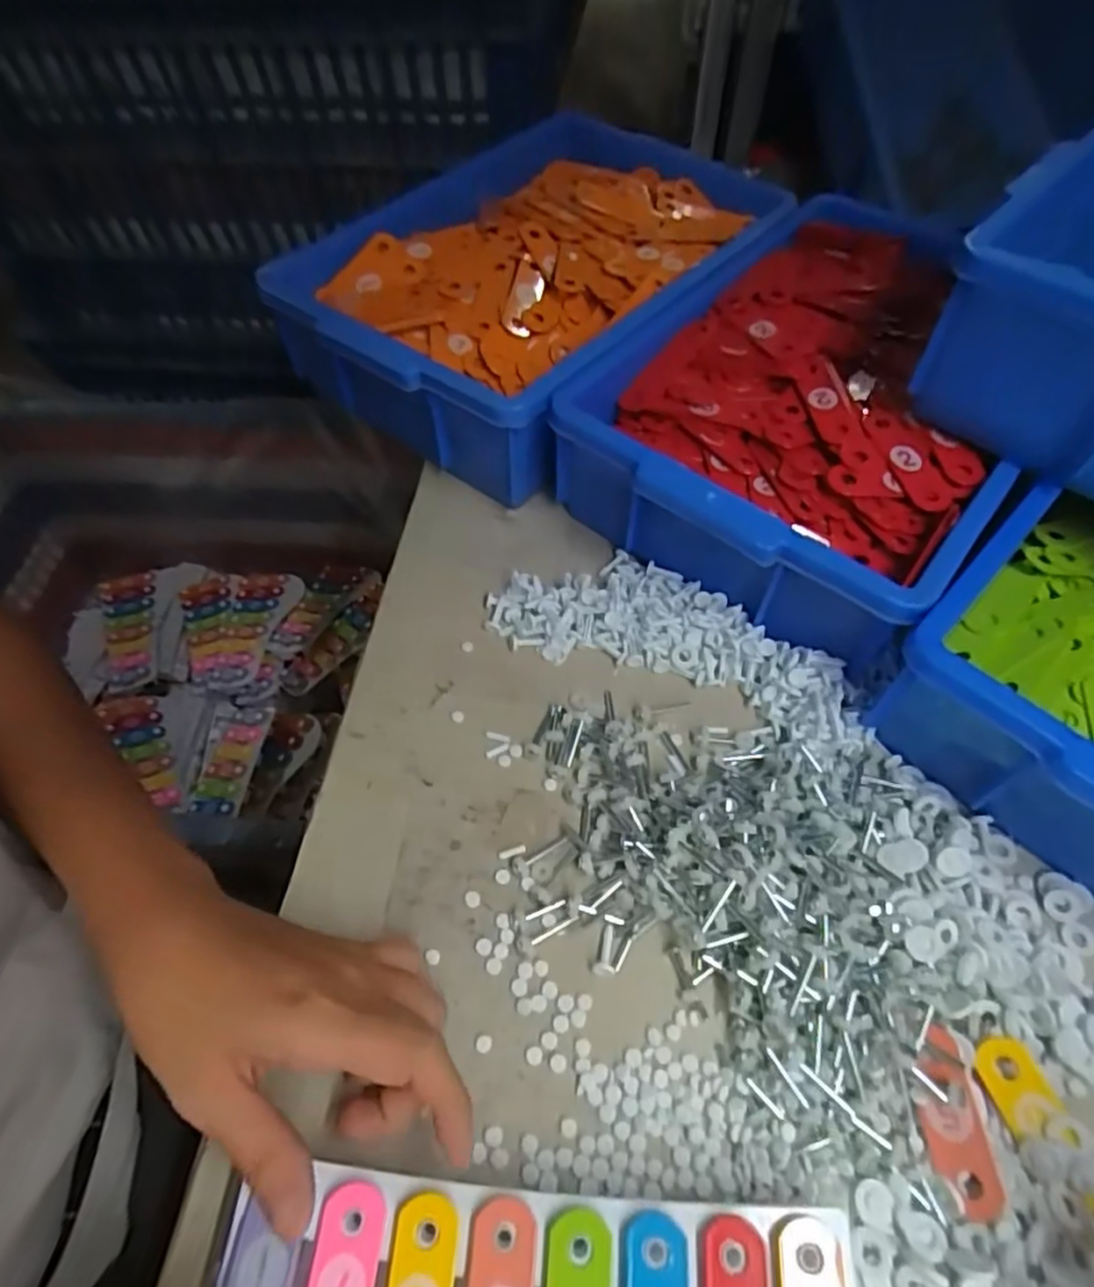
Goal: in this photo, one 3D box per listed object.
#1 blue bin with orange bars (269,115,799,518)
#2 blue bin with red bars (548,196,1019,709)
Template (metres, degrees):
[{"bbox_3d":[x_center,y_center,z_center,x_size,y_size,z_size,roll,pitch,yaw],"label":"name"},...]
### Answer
[{"bbox_3d":[-0.008,-0.289,0.555,0.247,0.090,0.364,33,64,21],"label":"blue bin with orange bars"},{"bbox_3d":[0.194,-0.163,0.475,0.246,0.089,0.349,35,65,22],"label":"blue bin with red bars"}]

